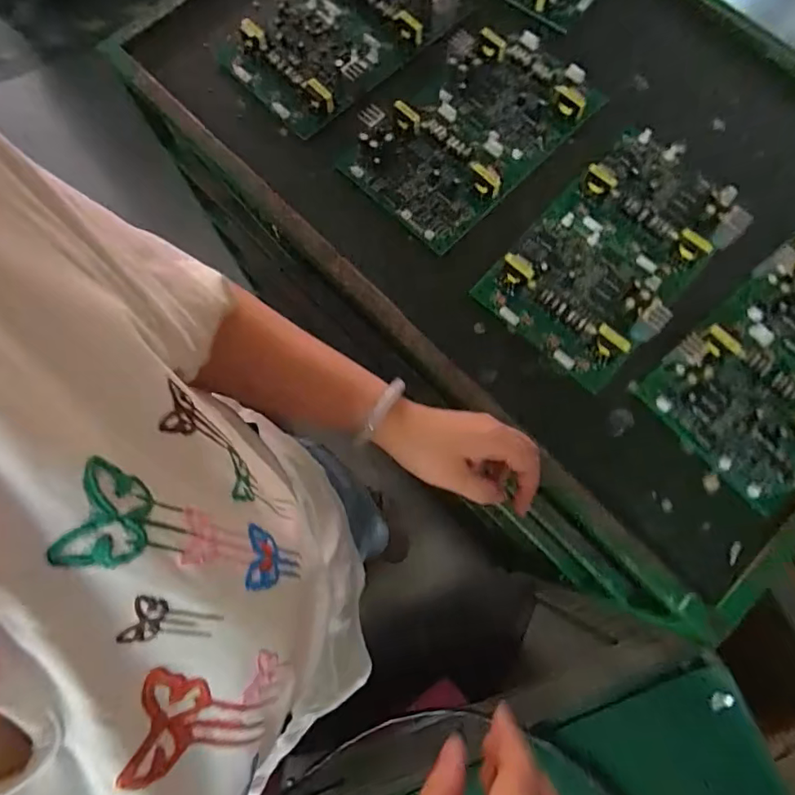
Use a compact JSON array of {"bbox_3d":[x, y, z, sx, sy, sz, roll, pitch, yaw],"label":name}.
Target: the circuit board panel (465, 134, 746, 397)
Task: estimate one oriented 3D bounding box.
[{"bbox_3d":[0.216,-0.148,0.499,0.148,0.030,0.261,42,80,11],"label":"circuit board panel"}]

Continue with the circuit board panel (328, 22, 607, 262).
[{"bbox_3d":[0.080,-0.285,0.532,0.149,0.022,0.260,44,80,11],"label":"circuit board panel"}]

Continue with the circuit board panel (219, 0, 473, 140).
[{"bbox_3d":[-0.055,-0.418,0.567,0.267,0.024,0.157,-41,78,-9],"label":"circuit board panel"}]

